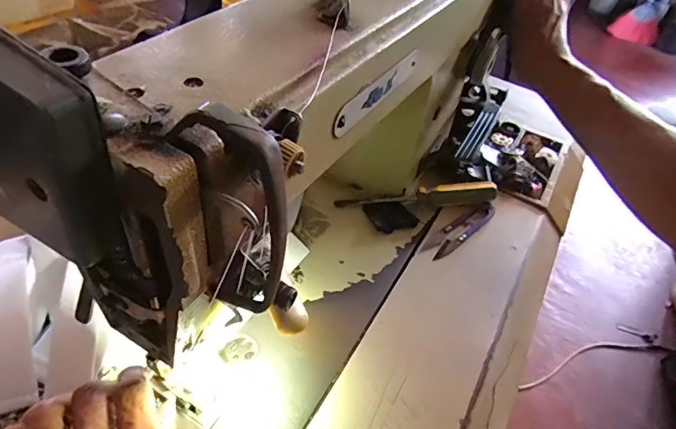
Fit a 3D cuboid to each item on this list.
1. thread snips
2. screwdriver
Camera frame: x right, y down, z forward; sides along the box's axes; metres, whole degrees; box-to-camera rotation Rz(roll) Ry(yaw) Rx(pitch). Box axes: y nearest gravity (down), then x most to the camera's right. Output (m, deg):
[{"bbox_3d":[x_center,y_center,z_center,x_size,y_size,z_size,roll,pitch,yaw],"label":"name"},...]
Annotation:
[{"bbox_3d":[0.122,0.015,0.450,0.098,0.005,0.023,-34,69,-29],"label":"thread snips"},{"bbox_3d":[0.084,-0.019,0.461,0.168,0.022,0.019,-1,47,-11],"label":"screwdriver"}]

